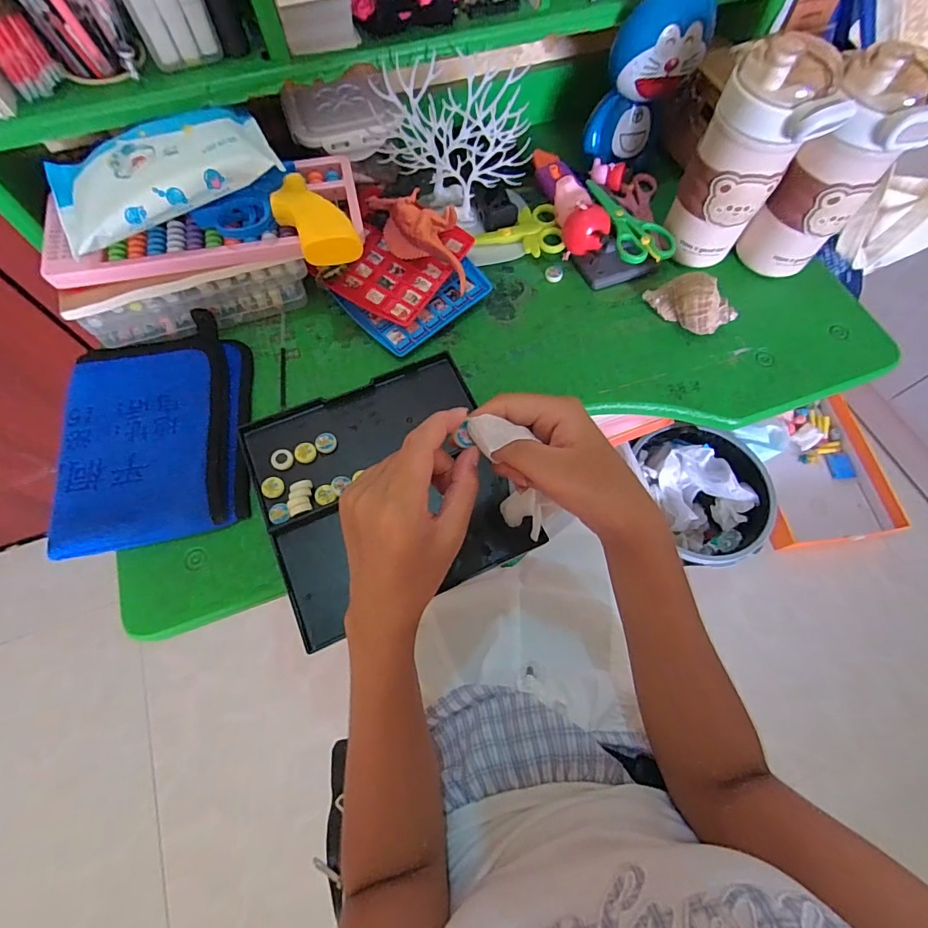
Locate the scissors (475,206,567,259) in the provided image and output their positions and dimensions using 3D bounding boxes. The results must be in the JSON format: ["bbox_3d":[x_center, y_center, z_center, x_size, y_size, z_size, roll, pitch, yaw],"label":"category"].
[{"bbox_3d":[0.057,-0.248,0.493,0.089,0.017,0.061,-9,67,-4],"label":"scissors"}]

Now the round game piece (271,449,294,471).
[{"bbox_3d":[-0.155,-0.004,0.389,0.018,0.004,0.018,0,67,0],"label":"round game piece"}]

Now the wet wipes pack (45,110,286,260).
[{"bbox_3d":[-0.238,-0.234,0.359,0.165,0.026,0.102,-30,70,-13],"label":"wet wipes pack"}]

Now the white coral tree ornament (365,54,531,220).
[{"bbox_3d":[-0.013,-0.314,0.453,0.143,0.119,0.058,-5,66,-4],"label":"white coral tree ornament"}]

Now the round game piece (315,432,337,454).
[{"bbox_3d":[-0.119,-0.018,0.397,0.016,0.006,0.018,32,70,12],"label":"round game piece"}]

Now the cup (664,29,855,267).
[{"bbox_3d":[0.253,-0.268,0.415,0.084,0.166,0.073,5,66,0],"label":"cup"}]

